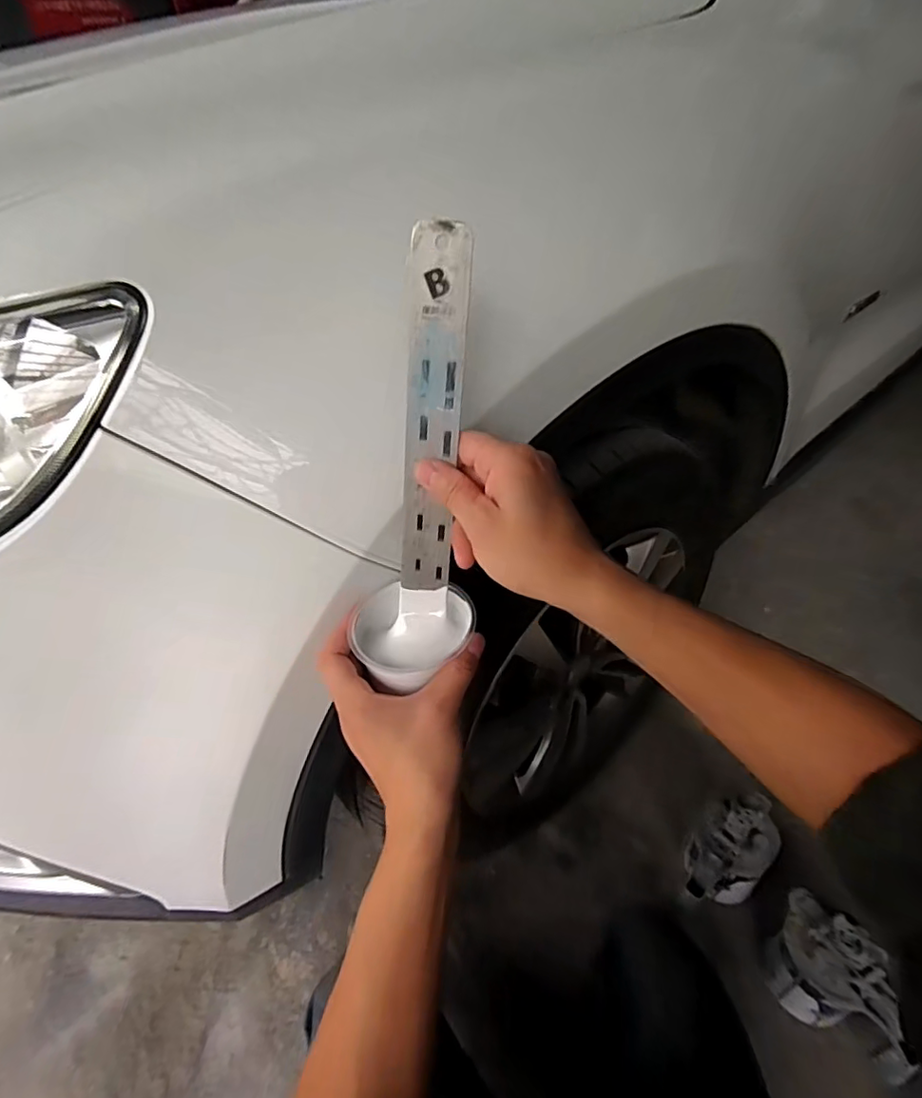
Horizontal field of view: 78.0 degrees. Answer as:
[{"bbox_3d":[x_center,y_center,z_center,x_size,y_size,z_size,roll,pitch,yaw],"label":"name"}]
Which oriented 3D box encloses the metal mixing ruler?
[{"bbox_3d":[-0.018,-0.056,0.341,0.033,0.242,0.004,5,26,-4],"label":"metal mixing ruler"}]

